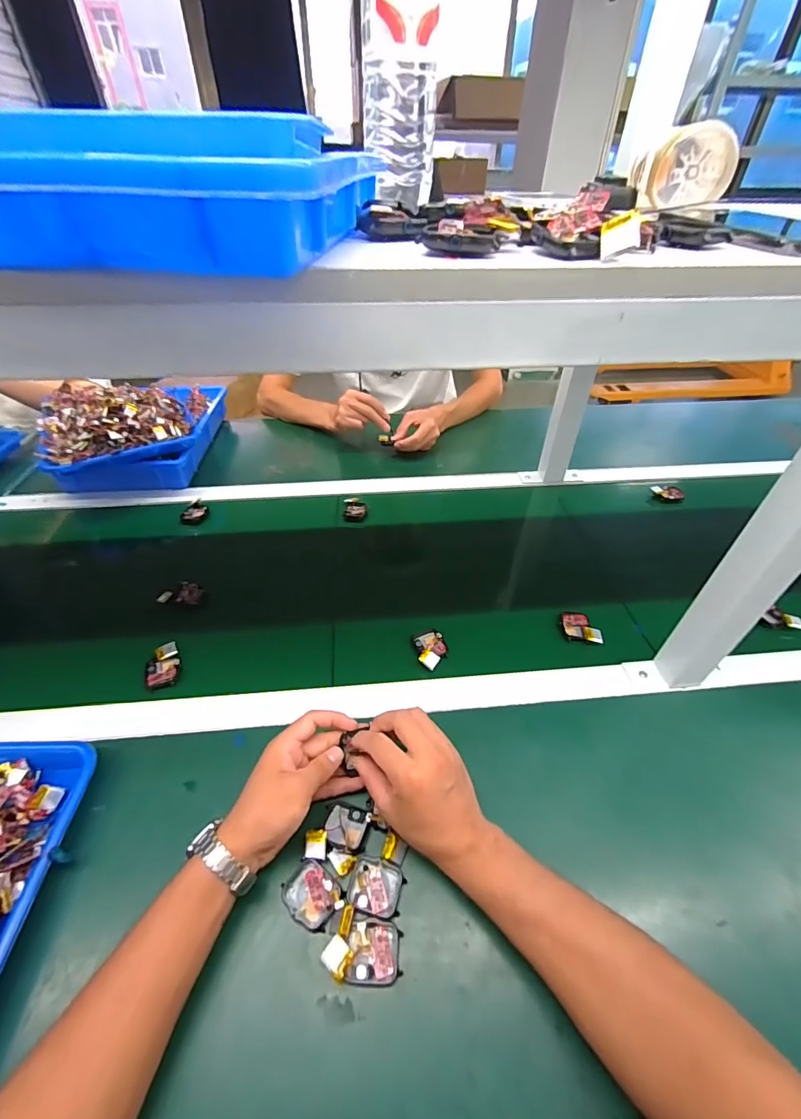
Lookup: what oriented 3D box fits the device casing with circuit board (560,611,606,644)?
[{"bbox_3d":[0.242,0.089,0.583,0.056,0.007,0.039,10,49,26],"label":"device casing with circuit board"}]

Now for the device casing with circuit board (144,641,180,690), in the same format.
[{"bbox_3d":[-0.289,0.129,0.533,0.036,0.009,0.055,-6,57,-20],"label":"device casing with circuit board"}]

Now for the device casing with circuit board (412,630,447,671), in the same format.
[{"bbox_3d":[0.039,0.112,0.555,0.038,0.014,0.058,-8,44,-9],"label":"device casing with circuit board"}]

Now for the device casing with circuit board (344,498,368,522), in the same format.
[{"bbox_3d":[-0.079,-0.088,0.774,0.040,0.007,0.062,-2,44,-3],"label":"device casing with circuit board"}]

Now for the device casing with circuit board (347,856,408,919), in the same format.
[{"bbox_3d":[-0.021,0.281,0.376,0.044,0.015,0.041,8,44,8],"label":"device casing with circuit board"}]

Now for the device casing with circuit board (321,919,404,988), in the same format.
[{"bbox_3d":[-0.029,0.310,0.346,0.058,0.015,0.038,0,43,0],"label":"device casing with circuit board"}]

